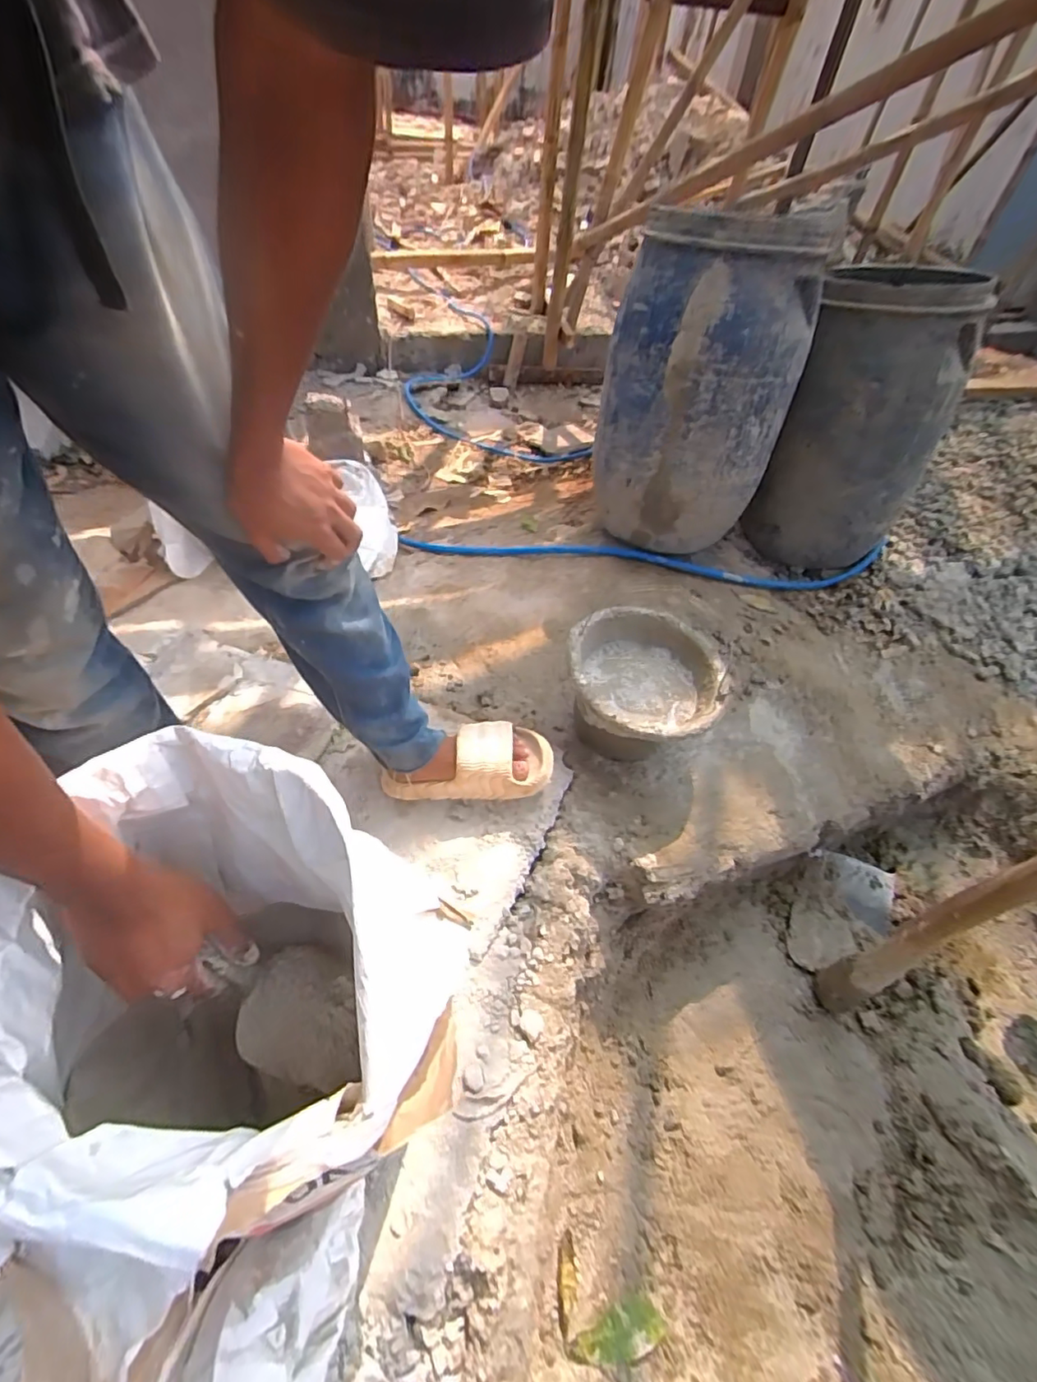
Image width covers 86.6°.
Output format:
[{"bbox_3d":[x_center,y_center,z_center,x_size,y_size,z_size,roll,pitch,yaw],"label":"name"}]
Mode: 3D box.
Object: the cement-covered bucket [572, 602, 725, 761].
[{"bbox_3d":[0.192,0.013,0.916,0.240,0.186,0.258,3,50,-4],"label":"cement-covered bucket"}]

